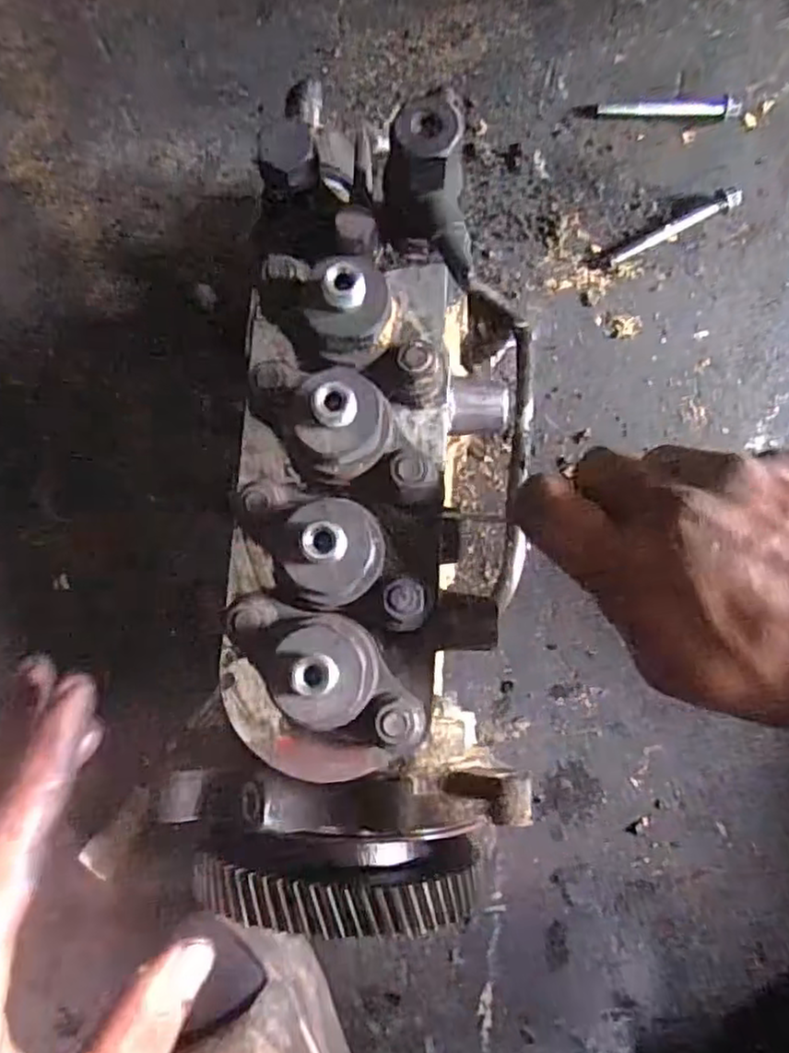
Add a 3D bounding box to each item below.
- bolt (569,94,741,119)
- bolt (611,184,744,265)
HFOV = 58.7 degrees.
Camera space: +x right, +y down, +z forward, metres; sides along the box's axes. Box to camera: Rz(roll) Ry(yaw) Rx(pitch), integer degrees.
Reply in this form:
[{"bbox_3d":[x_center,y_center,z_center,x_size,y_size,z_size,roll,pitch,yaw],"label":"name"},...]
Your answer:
[{"bbox_3d":[0.176,-0.281,0.472,0.107,0.011,0.012,3,92,3],"label":"bolt"},{"bbox_3d":[0.192,-0.203,0.473,0.093,0.015,0.014,-27,90,3],"label":"bolt"}]

